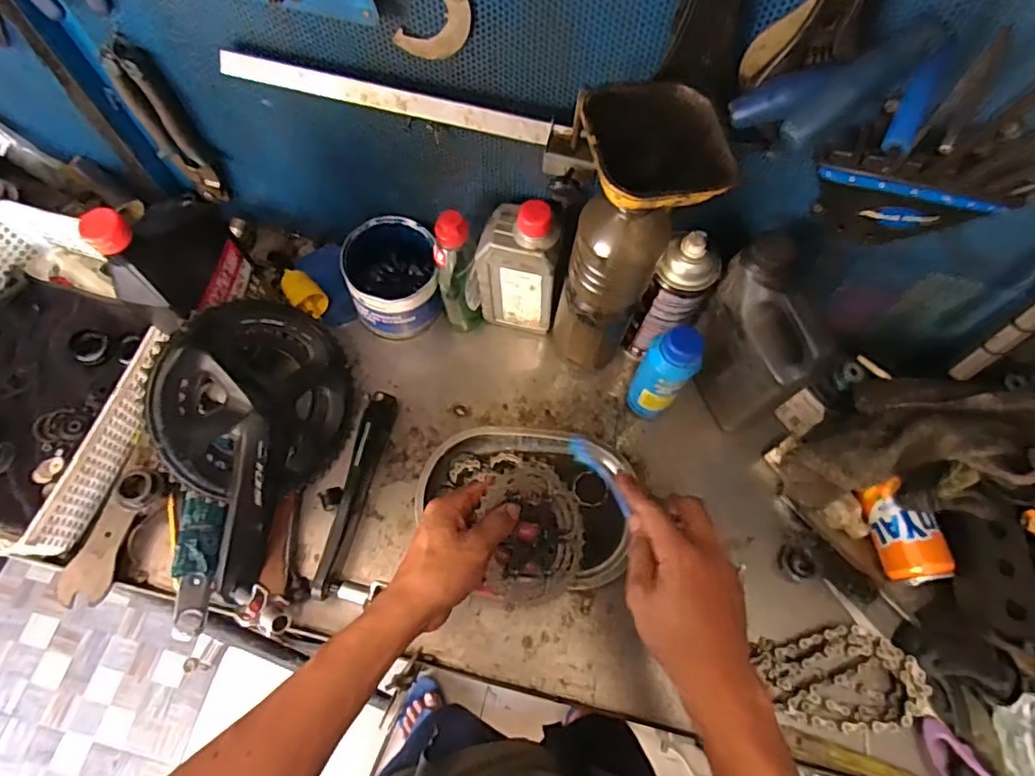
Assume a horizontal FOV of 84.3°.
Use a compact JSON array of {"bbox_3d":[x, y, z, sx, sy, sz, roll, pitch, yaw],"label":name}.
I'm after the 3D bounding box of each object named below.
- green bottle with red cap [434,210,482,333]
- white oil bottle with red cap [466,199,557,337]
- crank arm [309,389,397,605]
[{"bbox_3d":[-0.069,-0.113,0.610,0.049,0.168,0.049,-12,67,-6],"label":"green bottle with red cap"},{"bbox_3d":[-0.003,-0.125,0.595,0.086,0.173,0.051,10,67,4],"label":"white oil bottle with red cap"},{"bbox_3d":[-0.164,0.103,0.578,0.019,0.041,0.207,11,67,4],"label":"crank arm"}]

